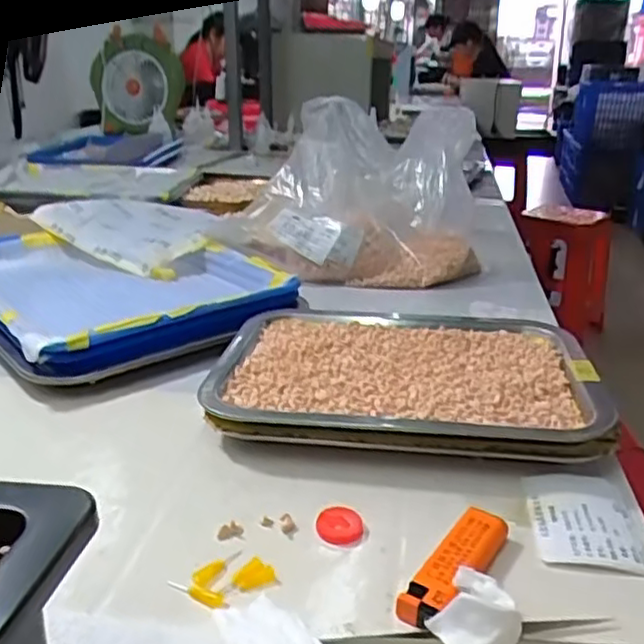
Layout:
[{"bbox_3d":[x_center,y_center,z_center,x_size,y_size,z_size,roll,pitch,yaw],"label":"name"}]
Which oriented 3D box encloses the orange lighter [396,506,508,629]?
[{"bbox_3d":[0.066,0.119,0.326,0.024,0.015,0.082,15,26,31],"label":"orange lighter"}]

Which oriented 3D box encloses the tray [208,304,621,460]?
[{"bbox_3d":[0.058,0.035,0.492,0.257,0.031,0.192,4,22,7],"label":"tray"}]

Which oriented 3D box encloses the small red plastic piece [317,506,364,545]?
[{"bbox_3d":[0.010,0.109,0.360,0.024,0.007,0.022,2,22,3],"label":"small red plastic piece"}]

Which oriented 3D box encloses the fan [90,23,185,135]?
[{"bbox_3d":[-0.473,-0.607,1.707,0.281,0.225,0.088,9,28,25],"label":"fan"}]

